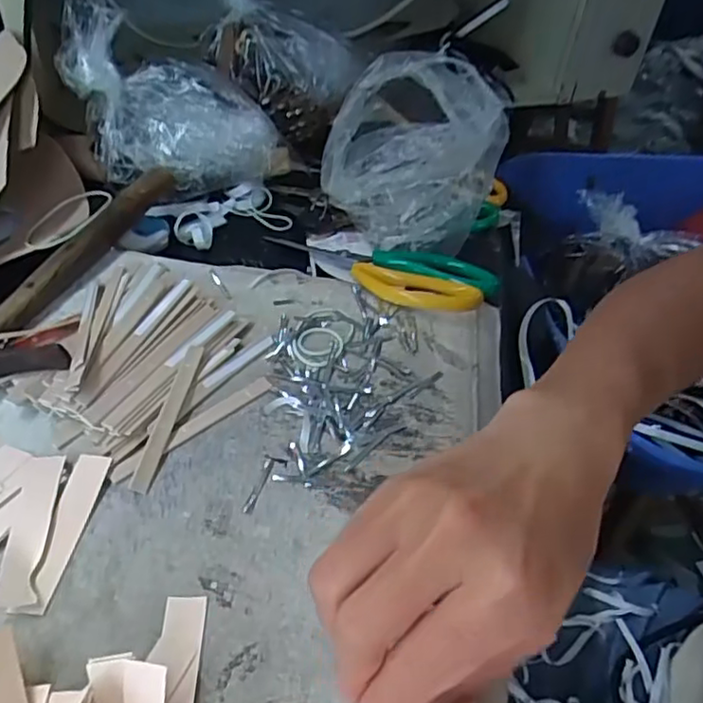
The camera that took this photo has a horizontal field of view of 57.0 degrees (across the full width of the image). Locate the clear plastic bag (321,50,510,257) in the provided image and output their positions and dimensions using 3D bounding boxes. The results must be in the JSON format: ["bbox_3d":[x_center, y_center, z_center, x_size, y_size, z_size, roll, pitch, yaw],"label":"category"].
[{"bbox_3d":[0.049,-0.153,0.505,0.131,0.136,0.073,12,46,5],"label":"clear plastic bag"}]

